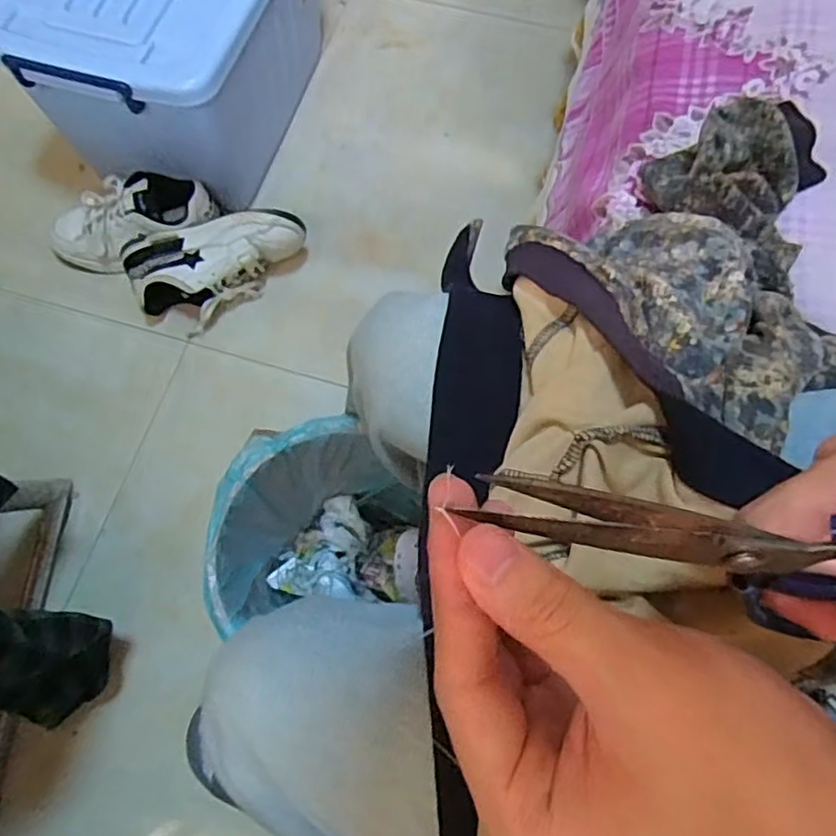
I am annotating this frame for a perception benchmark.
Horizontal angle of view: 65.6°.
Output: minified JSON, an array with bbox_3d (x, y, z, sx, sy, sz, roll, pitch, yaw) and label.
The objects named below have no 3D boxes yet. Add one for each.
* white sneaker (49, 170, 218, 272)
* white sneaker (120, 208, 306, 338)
[{"bbox_3d":[-0.440,-0.298,1.007,0.259,0.114,0.099,-15,71,-6],"label":"white sneaker"},{"bbox_3d":[-0.300,-0.227,0.983,0.260,0.107,0.117,-12,71,-5],"label":"white sneaker"}]

